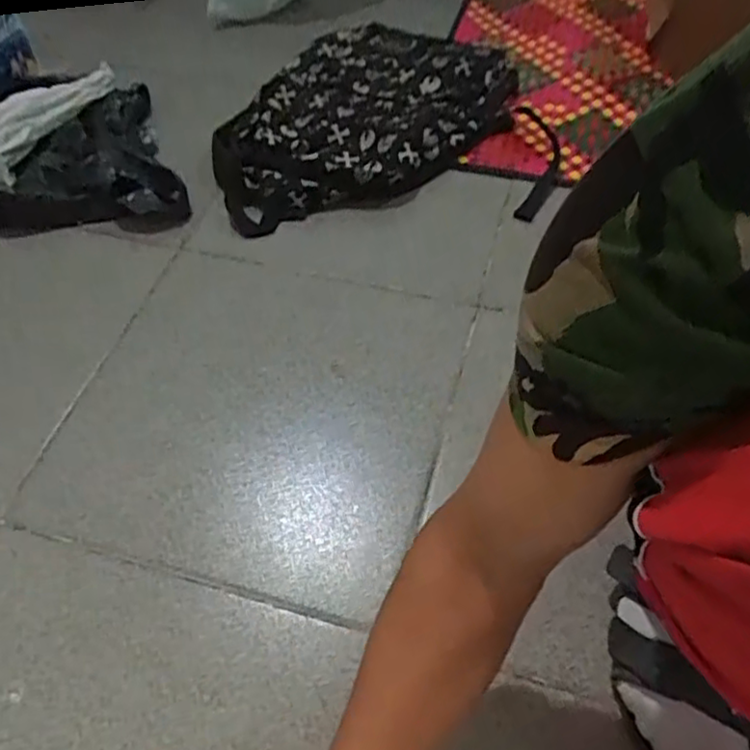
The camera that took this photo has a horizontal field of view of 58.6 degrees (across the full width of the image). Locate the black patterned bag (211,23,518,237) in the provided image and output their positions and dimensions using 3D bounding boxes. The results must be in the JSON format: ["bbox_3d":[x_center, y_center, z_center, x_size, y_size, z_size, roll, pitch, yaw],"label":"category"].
[{"bbox_3d":[-0.027,-0.398,0.991,0.323,0.063,0.548,29,61,21],"label":"black patterned bag"}]

